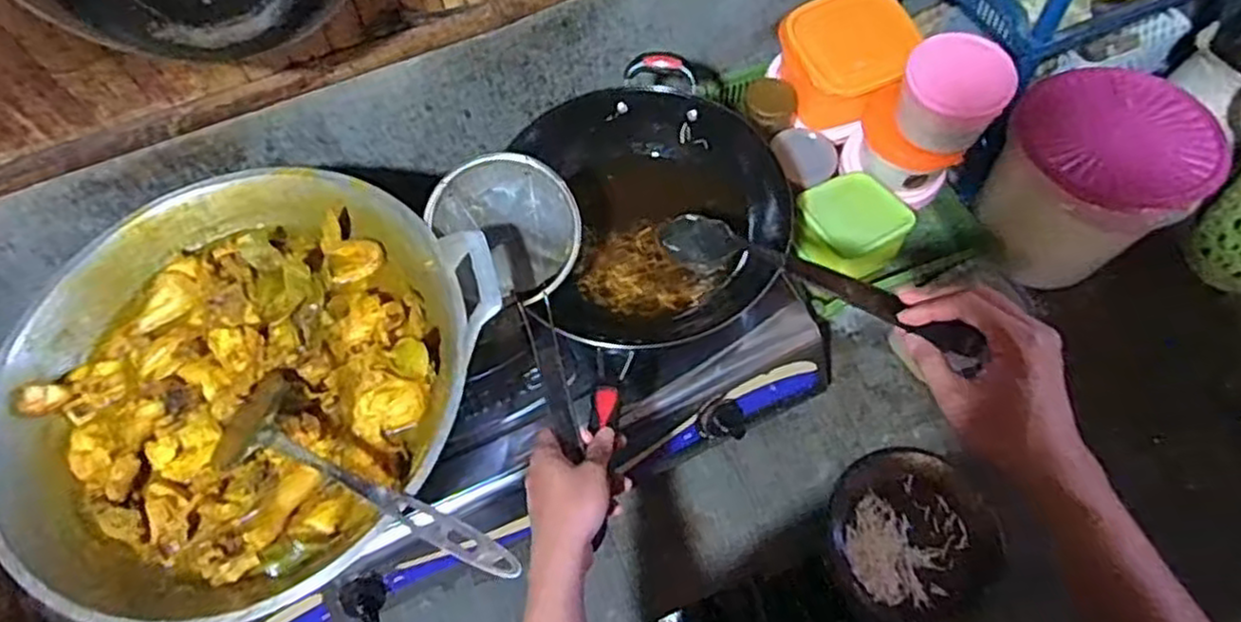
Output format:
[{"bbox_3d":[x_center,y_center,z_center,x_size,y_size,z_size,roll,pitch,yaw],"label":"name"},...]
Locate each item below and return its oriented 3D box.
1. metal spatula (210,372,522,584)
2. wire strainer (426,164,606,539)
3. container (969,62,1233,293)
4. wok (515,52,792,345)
[{"bbox_3d":[-0.225,0.137,0.608,0.330,0.058,0.088,20,67,25],"label":"metal spatula"},{"bbox_3d":[-0.083,-0.014,0.694,0.132,0.044,0.293,-19,69,-6],"label":"wire strainer"},{"bbox_3d":[0.554,-0.158,0.865,0.190,0.165,0.191,-28,67,-10],"label":"container"},{"bbox_3d":[0.026,-0.116,0.802,0.277,0.098,0.286,-21,66,-7],"label":"wok"}]

